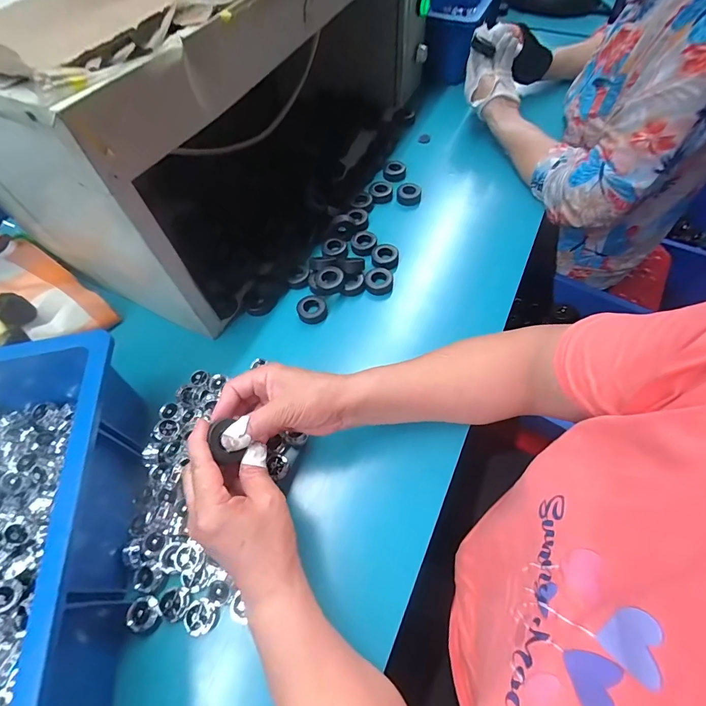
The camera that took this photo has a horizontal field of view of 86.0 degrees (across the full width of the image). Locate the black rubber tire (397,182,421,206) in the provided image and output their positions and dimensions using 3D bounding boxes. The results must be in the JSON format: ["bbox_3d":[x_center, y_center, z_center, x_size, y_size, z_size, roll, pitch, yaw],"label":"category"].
[{"bbox_3d":[0.086,-0.243,0.578,0.036,0.013,0.035,1,59,2],"label":"black rubber tire"}]

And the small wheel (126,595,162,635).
[{"bbox_3d":[-0.177,0.221,0.319,0.022,0.011,0.027,-18,61,-9],"label":"small wheel"}]

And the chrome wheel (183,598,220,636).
[{"bbox_3d":[-0.128,0.223,0.320,0.026,0.014,0.024,-1,59,1],"label":"chrome wheel"}]

